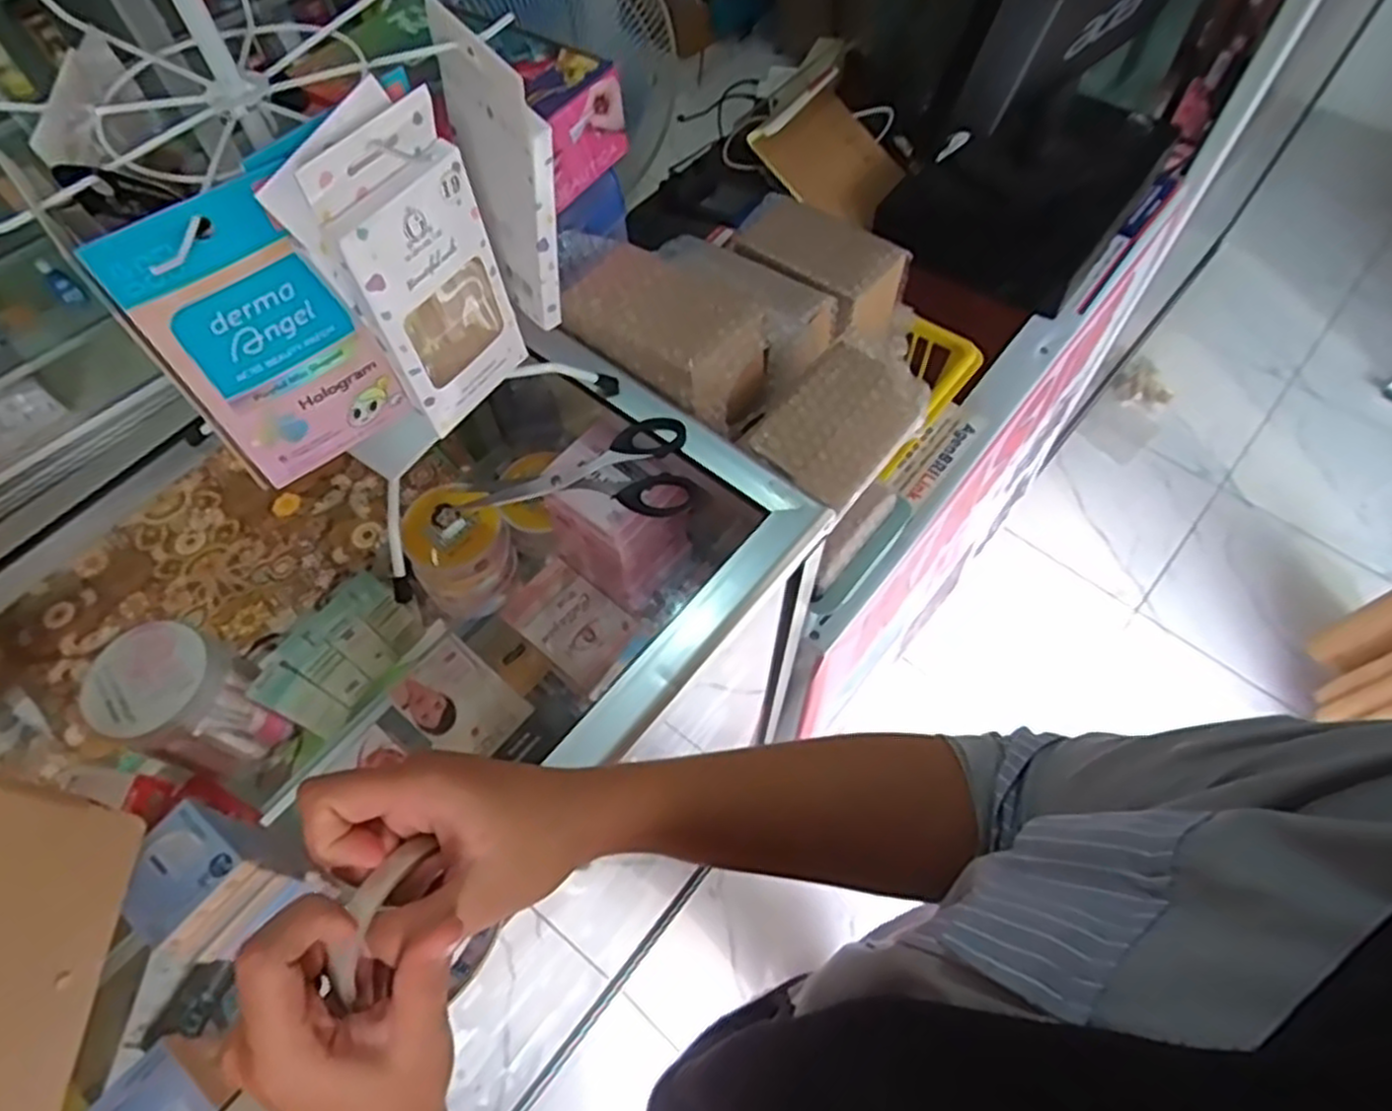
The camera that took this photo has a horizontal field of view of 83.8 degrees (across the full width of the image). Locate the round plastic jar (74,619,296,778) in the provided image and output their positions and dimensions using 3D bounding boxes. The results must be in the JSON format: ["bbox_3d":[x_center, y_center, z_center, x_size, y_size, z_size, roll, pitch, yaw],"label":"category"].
[{"bbox_3d":[-0.381,0.116,0.600,0.087,0.133,0.084,-1,61,2],"label":"round plastic jar"}]

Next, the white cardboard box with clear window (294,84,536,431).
[{"bbox_3d":[-0.120,-0.123,0.350,0.019,0.134,0.071,32,67,18],"label":"white cardboard box with clear window"}]

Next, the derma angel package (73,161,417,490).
[{"bbox_3d":[-0.182,-0.090,0.337,0.075,0.135,0.013,-27,63,-12],"label":"derma angel package"}]

